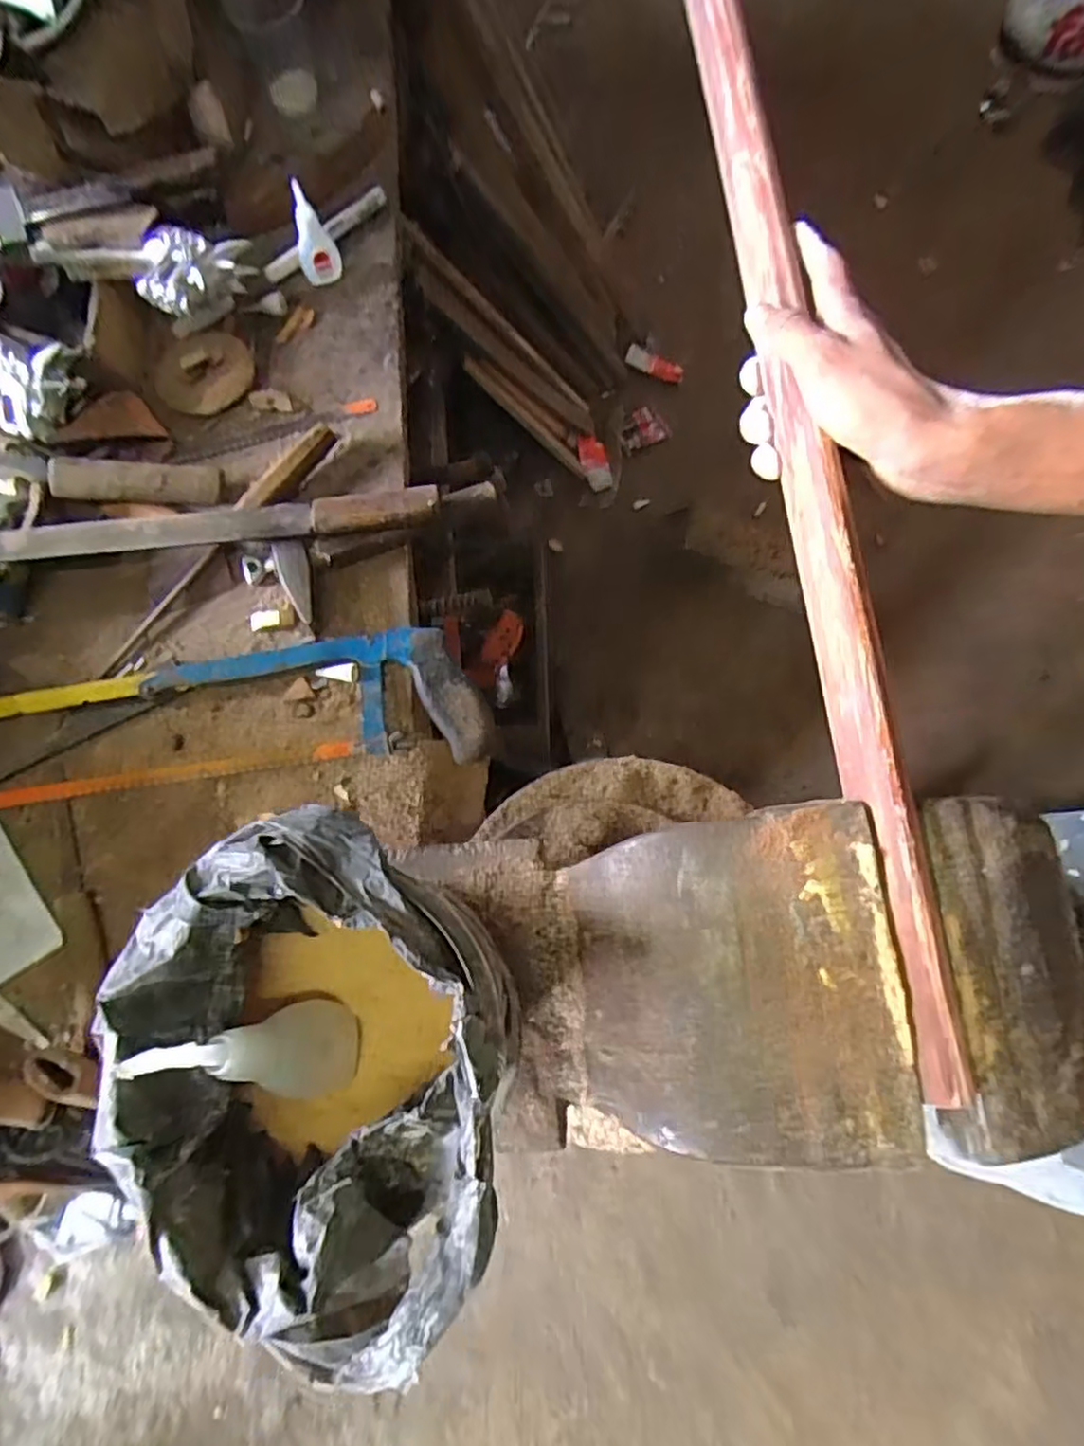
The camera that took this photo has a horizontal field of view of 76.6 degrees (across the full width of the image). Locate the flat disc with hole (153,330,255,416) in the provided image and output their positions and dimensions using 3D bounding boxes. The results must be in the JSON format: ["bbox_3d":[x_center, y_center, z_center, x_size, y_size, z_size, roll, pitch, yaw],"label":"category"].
[{"bbox_3d":[-0.306,-0.317,0.618,0.087,0.015,0.074,-12,76,-2],"label":"flat disc with hole"}]

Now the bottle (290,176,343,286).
[{"bbox_3d":[-0.207,-0.439,0.615,0.035,0.085,0.021,-24,77,-5],"label":"bottle"}]

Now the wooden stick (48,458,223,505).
[{"bbox_3d":[-0.335,-0.200,0.567,0.125,0.020,0.028,-2,75,-17],"label":"wooden stick"}]

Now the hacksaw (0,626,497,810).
[{"bbox_3d":[-0.256,-0.006,0.536,0.423,0.023,0.111,-6,76,-1],"label":"hacksaw"}]

